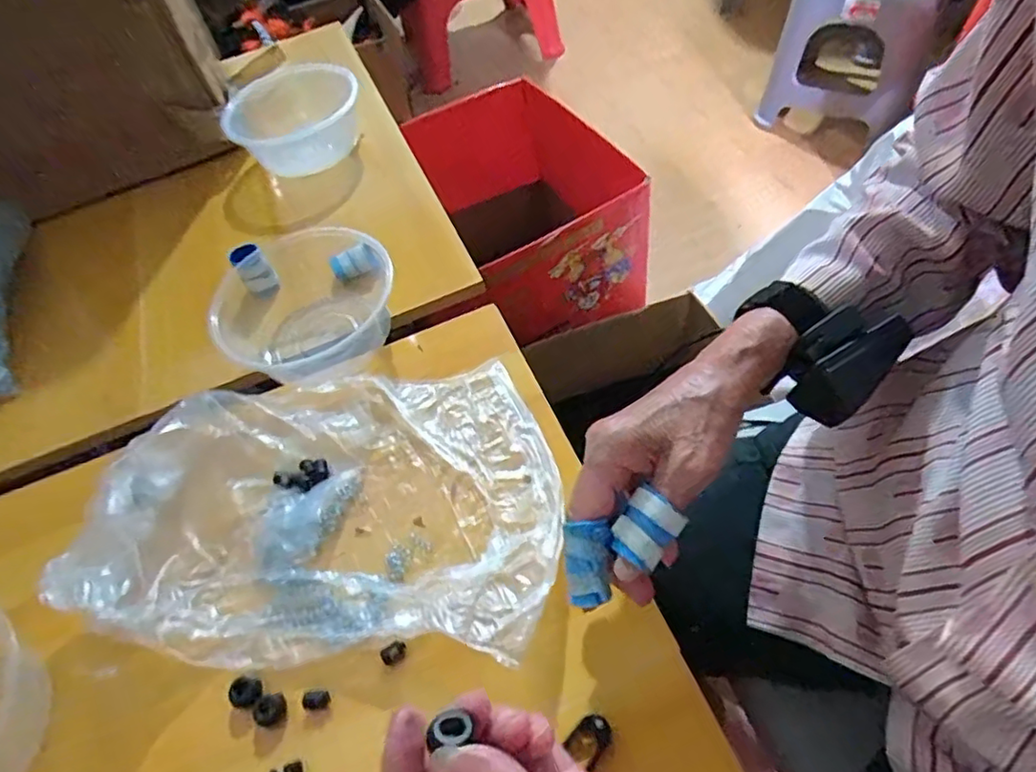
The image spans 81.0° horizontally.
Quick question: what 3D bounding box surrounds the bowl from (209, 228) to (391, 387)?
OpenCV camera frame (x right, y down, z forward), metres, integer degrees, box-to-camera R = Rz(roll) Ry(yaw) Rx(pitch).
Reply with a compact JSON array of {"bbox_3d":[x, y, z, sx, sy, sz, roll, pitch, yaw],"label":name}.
[{"bbox_3d":[-0.175,-0.072,0.508,0.154,0.069,0.143,-5,53,6],"label":"bowl"}]

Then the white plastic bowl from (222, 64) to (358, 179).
[{"bbox_3d":[-0.241,-0.298,0.674,0.142,0.069,0.166,-18,53,-4],"label":"white plastic bowl"}]

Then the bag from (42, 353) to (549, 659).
[{"bbox_3d":[-0.127,0.070,0.400,0.295,0.056,0.197,-6,53,5],"label":"bag"}]

